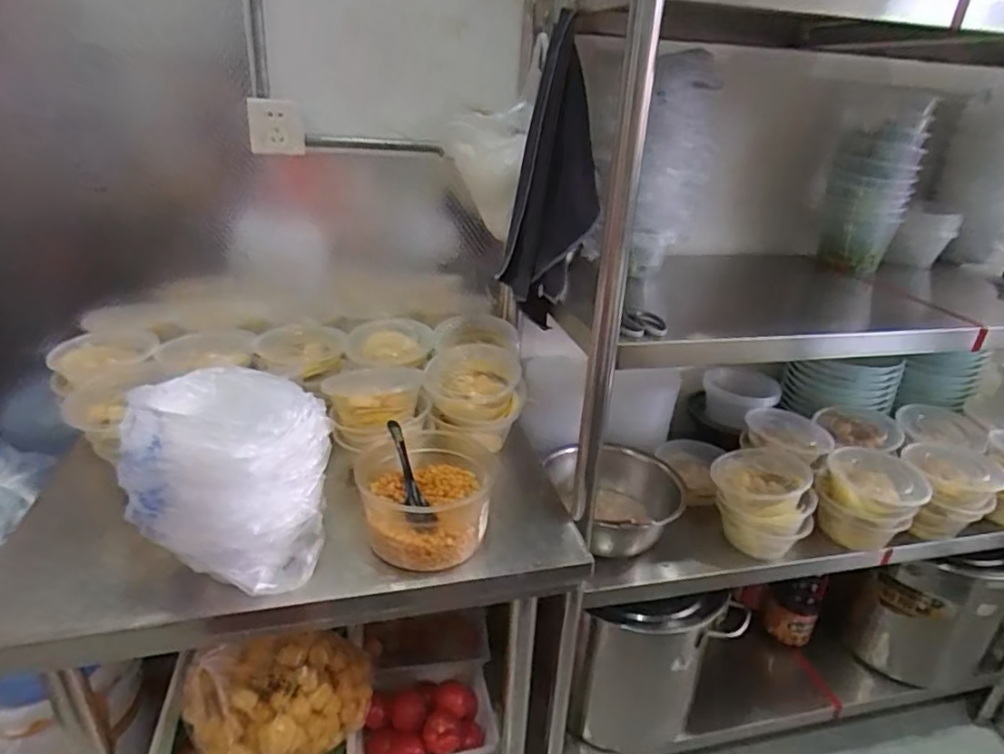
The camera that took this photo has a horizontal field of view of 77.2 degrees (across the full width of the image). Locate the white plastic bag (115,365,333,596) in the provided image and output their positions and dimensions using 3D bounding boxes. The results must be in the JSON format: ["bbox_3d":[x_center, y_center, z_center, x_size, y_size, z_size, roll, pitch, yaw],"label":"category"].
[{"bbox_3d":[-0.335,0.132,0.793,0.192,0.253,0.186,10,26,15],"label":"white plastic bag"}]

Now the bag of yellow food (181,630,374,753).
[{"bbox_3d":[-0.376,0.555,1.094,0.313,0.189,0.161,-11,28,-27],"label":"bag of yellow food"}]

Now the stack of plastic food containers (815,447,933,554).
[{"bbox_3d":[0.702,0.239,1.217,0.179,0.137,0.154,17,29,29],"label":"stack of plastic food containers"}]

